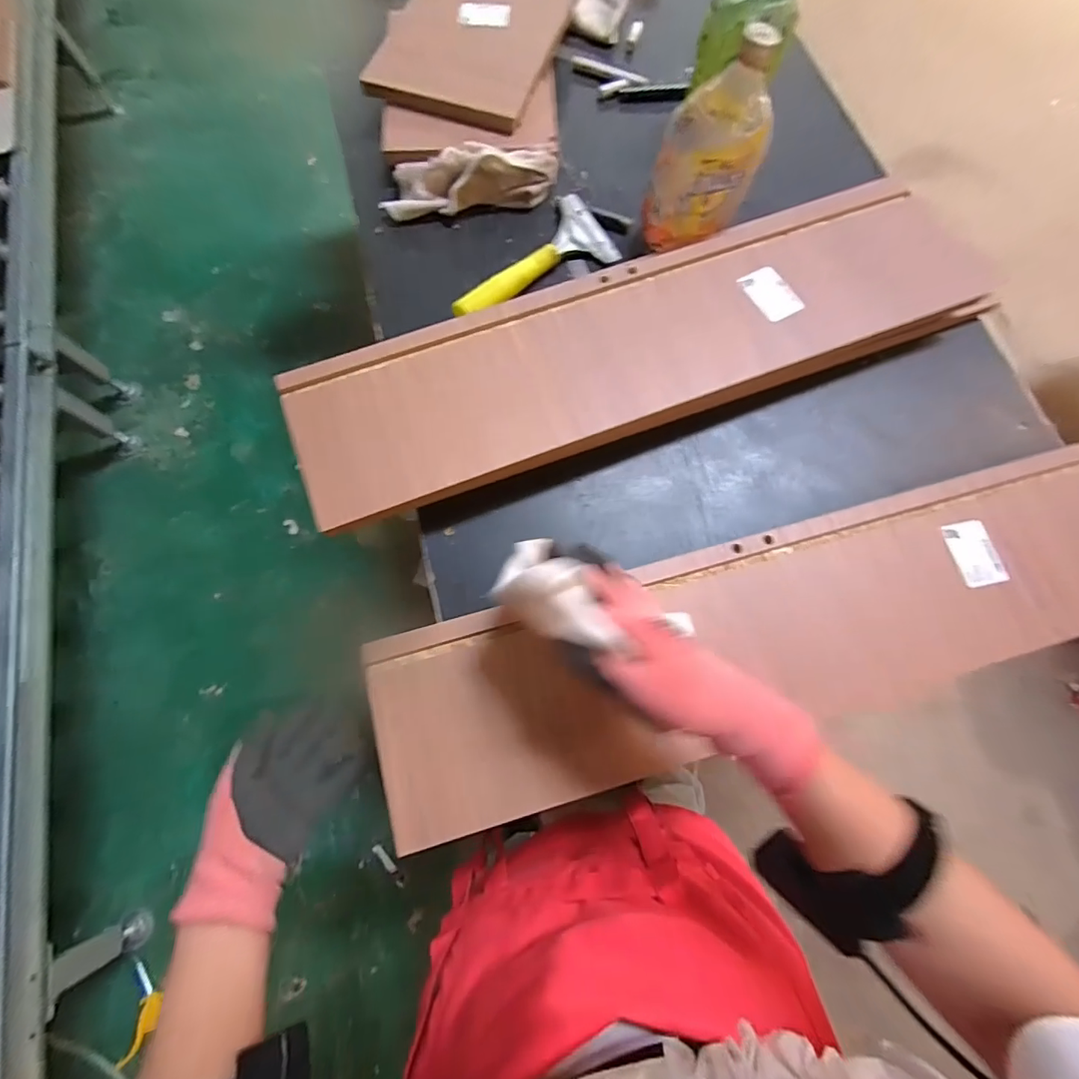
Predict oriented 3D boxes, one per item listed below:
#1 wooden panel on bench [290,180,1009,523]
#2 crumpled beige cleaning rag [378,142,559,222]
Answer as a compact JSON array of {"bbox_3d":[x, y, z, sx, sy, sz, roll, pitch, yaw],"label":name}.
[{"bbox_3d":[0.113,-0.206,0.493,0.703,0.017,0.190,-20,74,-7],"label":"wooden panel on bench"},{"bbox_3d":[-0.082,-0.432,0.586,0.211,0.046,0.060,-8,73,-4],"label":"crumpled beige cleaning rag"}]

